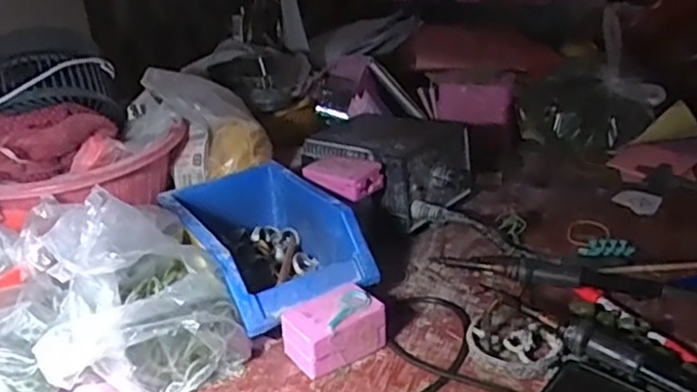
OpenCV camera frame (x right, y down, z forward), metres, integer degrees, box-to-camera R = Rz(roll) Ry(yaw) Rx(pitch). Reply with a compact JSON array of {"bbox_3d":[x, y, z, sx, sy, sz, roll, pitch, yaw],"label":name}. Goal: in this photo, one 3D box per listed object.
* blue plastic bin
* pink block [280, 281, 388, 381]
[{"bbox_3d":[-0.073,0.045,0.590,0.124,0.077,0.187,-18,29,-27],"label":"blue plastic bin"},{"bbox_3d":[-0.012,0.100,0.510,0.070,0.041,0.049,-17,29,-26],"label":"pink block"}]

